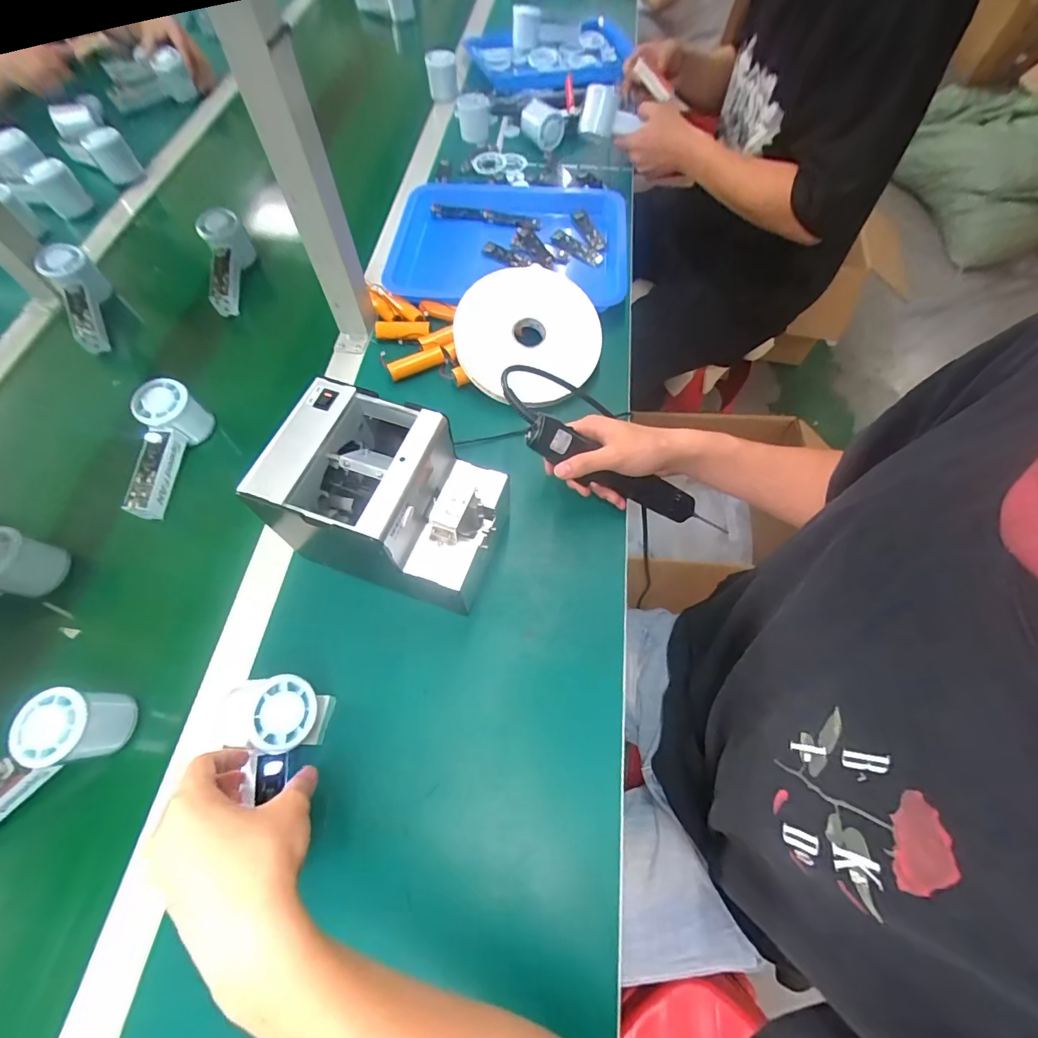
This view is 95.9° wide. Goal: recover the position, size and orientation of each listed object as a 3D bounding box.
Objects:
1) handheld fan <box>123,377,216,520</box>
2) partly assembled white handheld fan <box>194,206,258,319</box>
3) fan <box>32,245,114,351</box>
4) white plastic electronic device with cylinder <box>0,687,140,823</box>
[{"bbox_3d":[-0.401,-0.077,0.516,0.055,0.061,0.143,9,65,4],"label":"handheld fan"},{"bbox_3d":[-0.409,-0.360,0.654,0.061,0.062,0.140,-14,64,-7],"label":"partly assembled white handheld fan"},{"bbox_3d":[-0.581,-0.291,0.619,0.063,0.035,0.149,-20,85,-9],"label":"fan"},{"bbox_3d":[-0.402,0.206,0.381,0.057,0.060,0.148,40,70,18],"label":"white plastic electronic device with cylinder"}]

